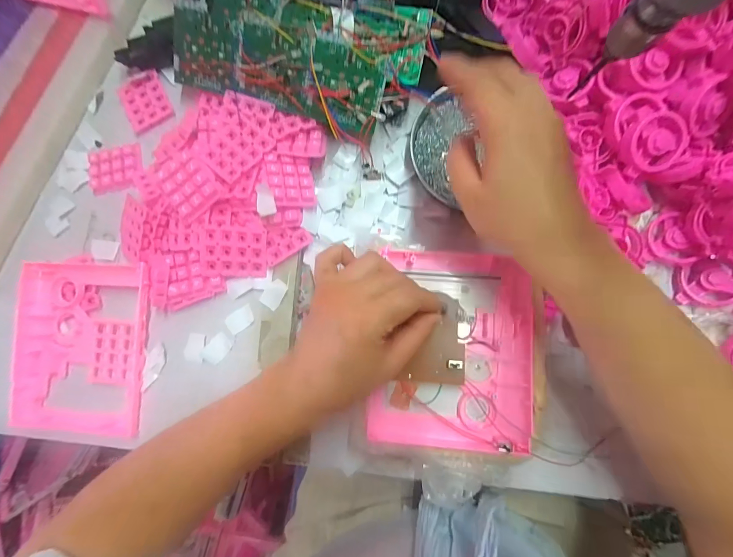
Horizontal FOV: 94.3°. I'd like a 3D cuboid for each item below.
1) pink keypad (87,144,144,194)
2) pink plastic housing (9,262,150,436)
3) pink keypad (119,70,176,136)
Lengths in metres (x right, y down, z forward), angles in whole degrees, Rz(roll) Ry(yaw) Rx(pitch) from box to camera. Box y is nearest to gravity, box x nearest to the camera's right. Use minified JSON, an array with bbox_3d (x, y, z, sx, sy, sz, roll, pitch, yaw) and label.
[{"bbox_3d":[-0.277,-0.120,0.373,0.061,0.007,0.048,-13,82,3],"label":"pink keypad"},{"bbox_3d":[-0.283,0.067,0.342,0.129,0.028,0.161,3,83,5],"label":"pink plastic housing"},{"bbox_3d":[-0.247,-0.199,0.380,0.049,0.010,0.058,-25,81,1],"label":"pink keypad"}]

